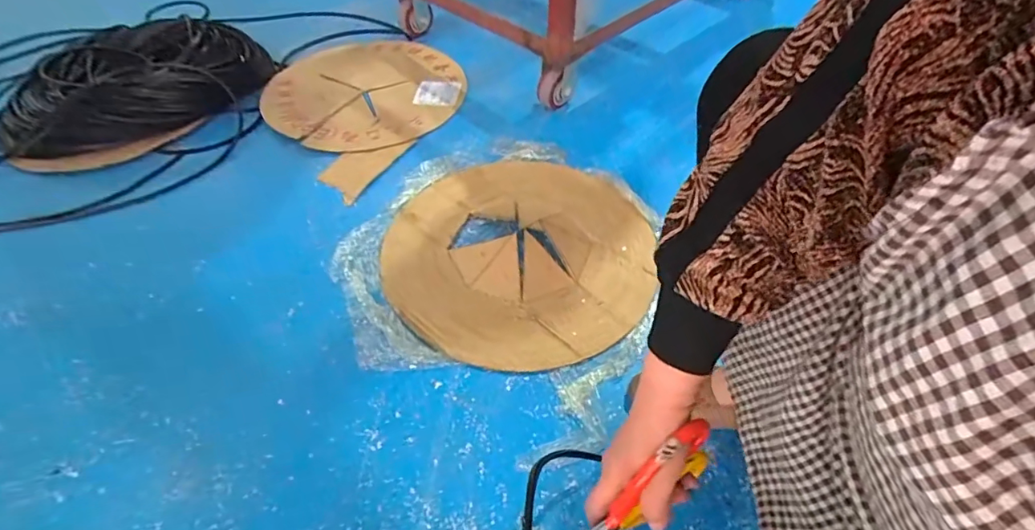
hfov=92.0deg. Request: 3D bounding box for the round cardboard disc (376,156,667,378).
[{"bbox_3d":[0.003,-0.035,0.850,0.442,0.041,0.456,0,50,0],"label":"round cardboard disc"}]

